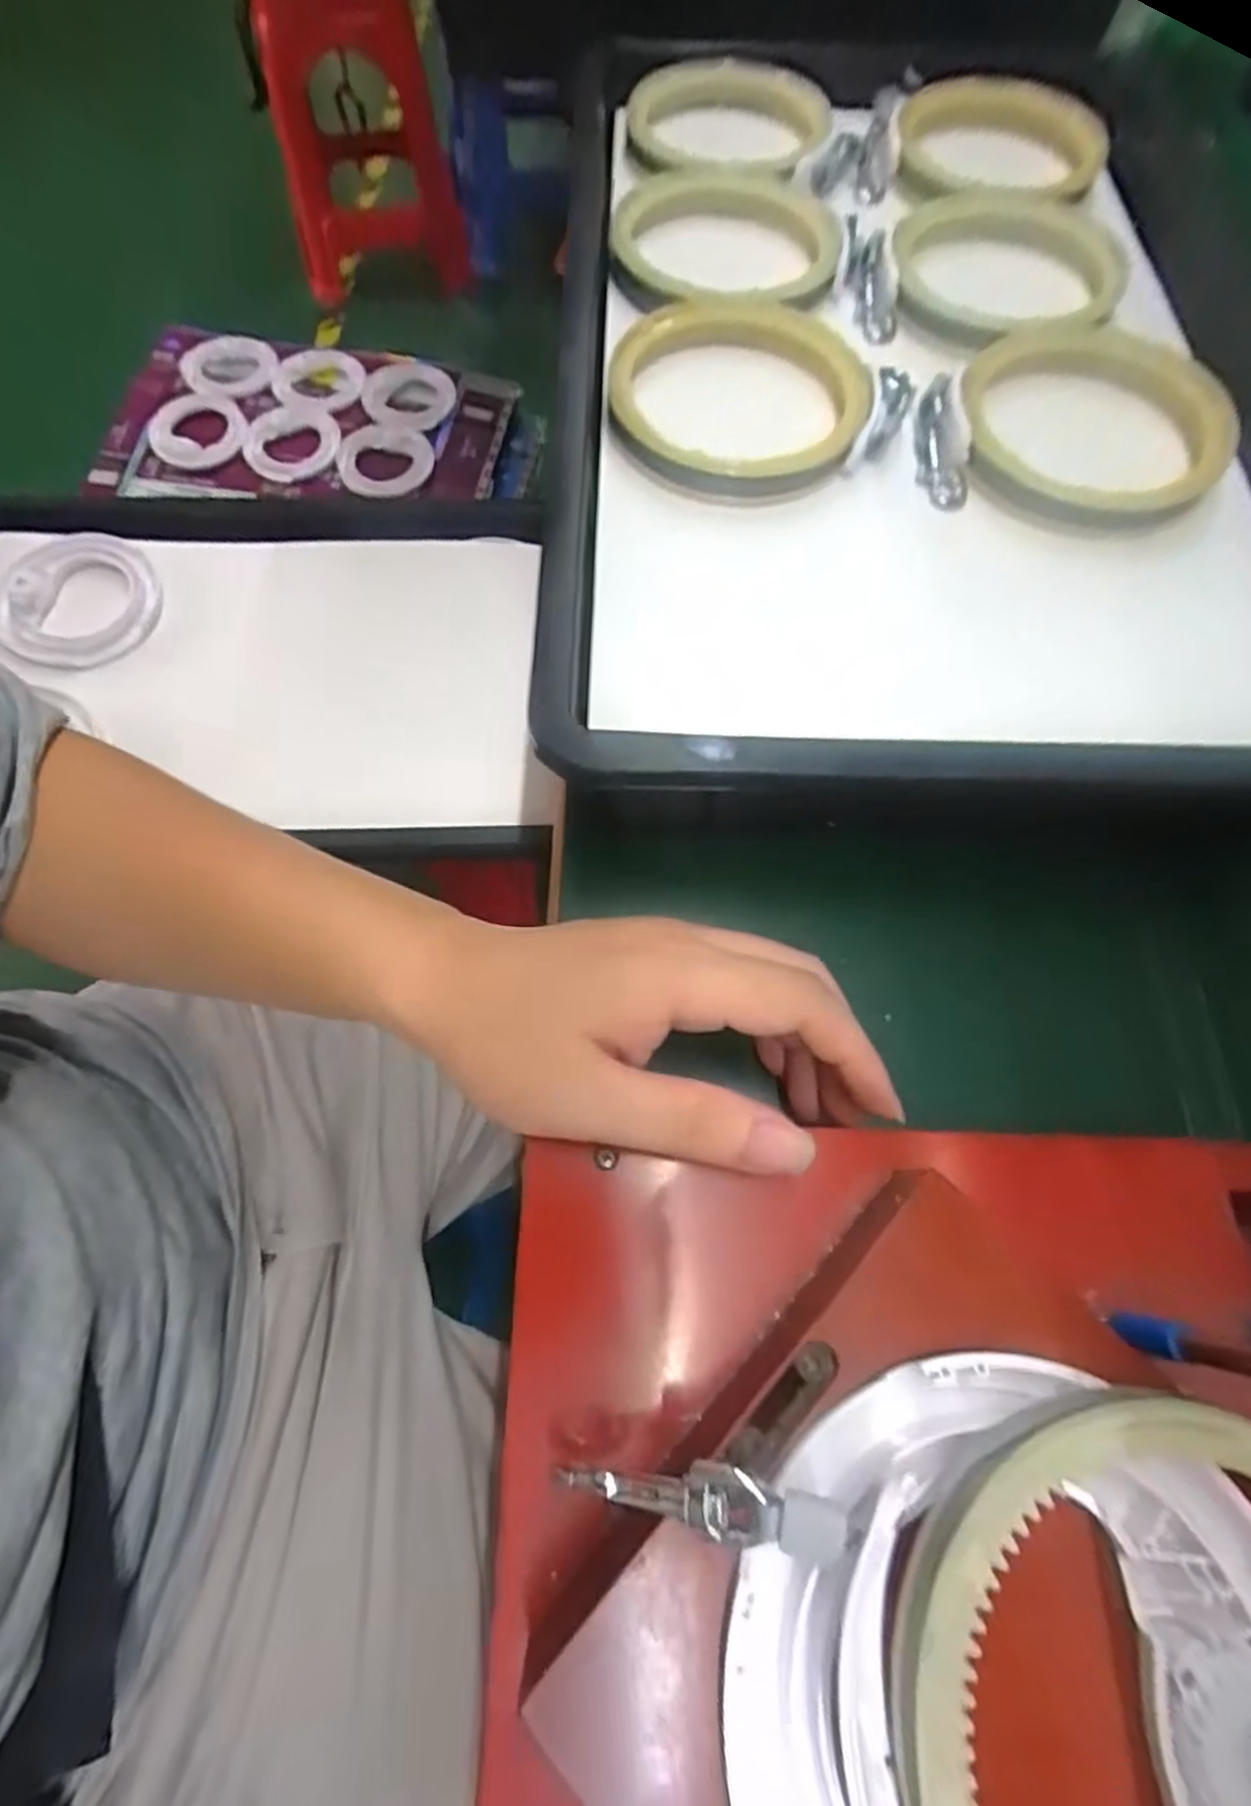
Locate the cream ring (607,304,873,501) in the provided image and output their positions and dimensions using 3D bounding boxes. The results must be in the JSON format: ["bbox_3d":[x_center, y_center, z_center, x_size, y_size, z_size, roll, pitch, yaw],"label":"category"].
[{"bbox_3d":[0.054,-0.246,0.356,0.122,0.020,0.118,1,68,-2],"label":"cream ring"}]

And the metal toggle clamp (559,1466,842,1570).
[{"bbox_3d":[0.016,0.138,0.171,0.067,0.014,0.017,-3,66,18],"label":"metal toggle clamp"}]

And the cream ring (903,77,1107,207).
[{"bbox_3d":[0.226,-0.459,0.440,0.115,0.016,0.122,2,67,-2],"label":"cream ring"}]

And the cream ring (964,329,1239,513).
[{"bbox_3d":[0.221,-0.229,0.346,0.103,0.012,0.118,-37,72,-4],"label":"cream ring"}]

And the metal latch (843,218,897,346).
[{"bbox_3d":[0.132,-0.341,0.400,0.025,0.010,0.078,-9,82,-6],"label":"metal latch"}]

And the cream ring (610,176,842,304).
[{"bbox_3d":[0.053,-0.359,0.399,0.120,0.019,0.124,1,68,-2],"label":"cream ring"}]

